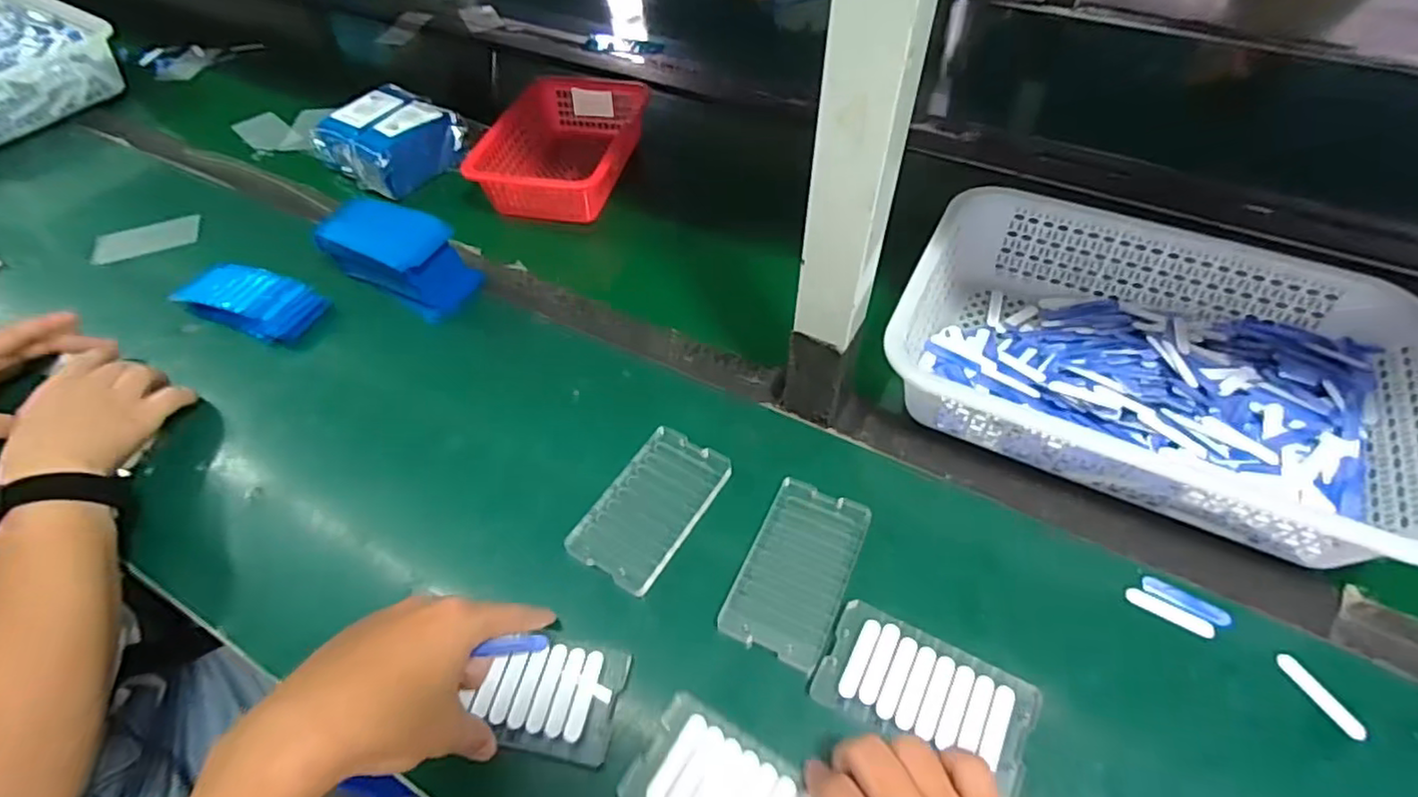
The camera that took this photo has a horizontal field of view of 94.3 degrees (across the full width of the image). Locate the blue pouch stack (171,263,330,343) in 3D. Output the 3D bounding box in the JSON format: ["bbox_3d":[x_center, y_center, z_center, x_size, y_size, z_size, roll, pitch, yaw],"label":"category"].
[{"bbox_3d":[-0.449,-0.099,0.642,0.150,0.022,0.066,19,54,17],"label":"blue pouch stack"}]

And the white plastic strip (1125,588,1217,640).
[{"bbox_3d":[0.300,0.139,0.428,0.052,0.004,0.013,26,56,22],"label":"white plastic strip"}]

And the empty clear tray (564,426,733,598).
[{"bbox_3d":[-0.042,0.079,0.485,0.070,0.015,0.122,25,56,21],"label":"empty clear tray"}]

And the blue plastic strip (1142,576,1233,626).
[{"bbox_3d":[0.315,0.133,0.434,0.051,0.004,0.015,26,56,21],"label":"blue plastic strip"}]

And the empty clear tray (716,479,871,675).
[{"bbox_3d":[0.062,0.113,0.449,0.069,0.004,0.121,19,54,17],"label":"empty clear tray"}]

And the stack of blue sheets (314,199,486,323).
[{"bbox_3d":[-0.301,-0.138,0.638,0.148,0.061,0.080,18,53,16],"label":"stack of blue sheets"}]

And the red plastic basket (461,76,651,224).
[{"bbox_3d":[-0.164,-0.294,0.769,0.151,0.064,0.232,6,51,7],"label":"red plastic basket"}]

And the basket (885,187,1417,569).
[{"bbox_3d":[0.340,-0.031,0.521,0.354,0.084,0.245,23,55,20],"label":"basket"}]

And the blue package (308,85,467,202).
[{"bbox_3d":[-0.378,-0.307,0.787,0.126,0.067,0.131,22,55,19],"label":"blue package"}]

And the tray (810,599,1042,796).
[{"bbox_3d":[0.131,0.176,0.398,0.120,0.006,0.068,20,53,18],"label":"tray"}]

